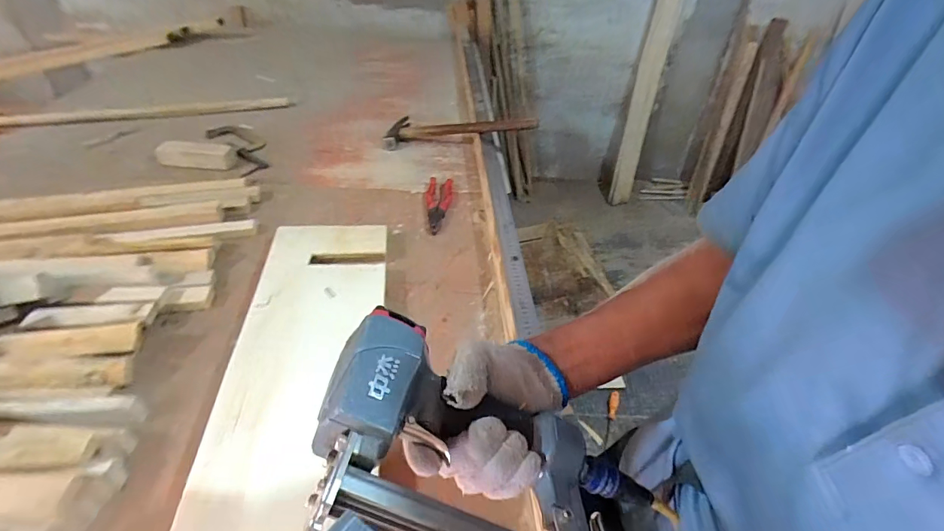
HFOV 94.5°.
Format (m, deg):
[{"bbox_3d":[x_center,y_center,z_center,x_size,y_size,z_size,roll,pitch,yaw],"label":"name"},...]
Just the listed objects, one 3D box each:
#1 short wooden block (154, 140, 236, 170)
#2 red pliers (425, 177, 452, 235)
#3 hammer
[{"bbox_3d":[-0.647,-0.264,1.030,0.171,0.036,0.062,4,42,-1],"label":"short wooden block"},{"bbox_3d":[-0.074,-0.131,0.931,0.055,0.017,0.188,4,42,0],"label":"red pliers"},{"bbox_3d":[-0.039,-0.339,1.092,0.400,0.046,0.096,0,40,14],"label":"hammer"}]

